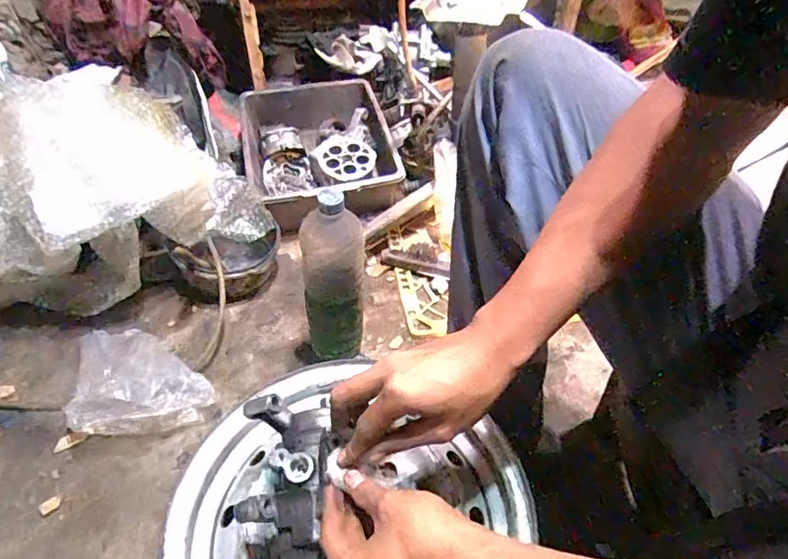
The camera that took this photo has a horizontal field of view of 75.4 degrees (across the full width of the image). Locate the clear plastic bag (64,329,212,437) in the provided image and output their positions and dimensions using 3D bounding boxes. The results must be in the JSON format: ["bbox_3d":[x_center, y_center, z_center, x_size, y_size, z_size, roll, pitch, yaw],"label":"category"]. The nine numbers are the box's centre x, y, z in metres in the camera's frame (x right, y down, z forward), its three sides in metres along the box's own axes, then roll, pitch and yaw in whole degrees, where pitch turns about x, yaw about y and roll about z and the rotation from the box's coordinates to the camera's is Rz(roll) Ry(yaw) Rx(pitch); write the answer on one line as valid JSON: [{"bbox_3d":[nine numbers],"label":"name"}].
[{"bbox_3d":[-0.372,0.139,0.742,0.169,0.089,0.174,-20,47,-20],"label":"clear plastic bag"}]

